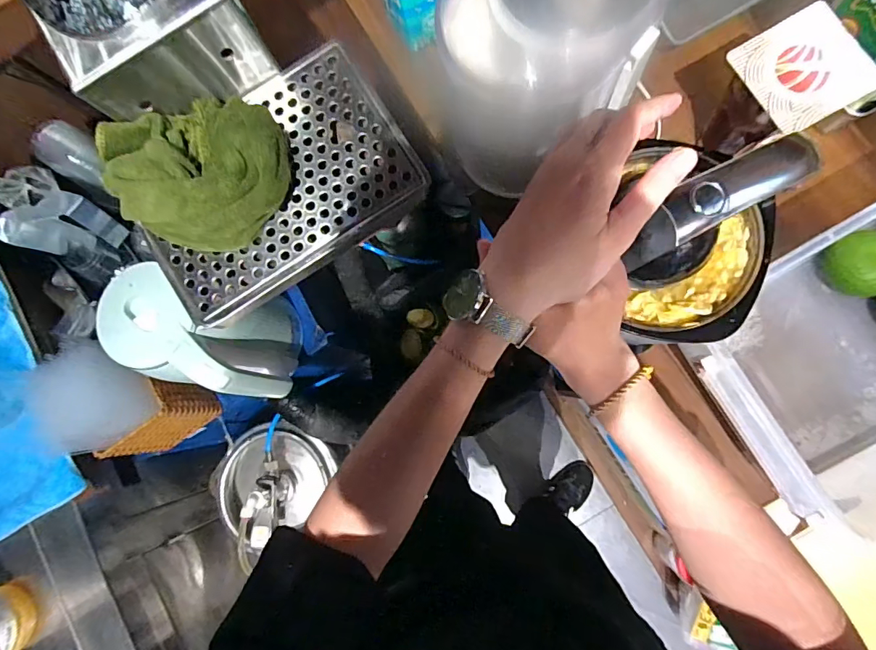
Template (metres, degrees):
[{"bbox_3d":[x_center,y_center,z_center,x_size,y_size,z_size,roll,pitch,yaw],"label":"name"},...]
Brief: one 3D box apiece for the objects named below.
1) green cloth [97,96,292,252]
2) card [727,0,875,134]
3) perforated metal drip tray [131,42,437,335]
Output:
[{"bbox_3d":[-0.192,-0.122,0.380,0.138,0.064,0.117,-6,83,7],"label":"green cloth"},{"bbox_3d":[0.345,-0.243,0.438,0.097,0.009,0.103,-30,78,4],"label":"card"},{"bbox_3d":[-0.142,-0.119,0.408,0.234,0.023,0.152,-35,80,2],"label":"perforated metal drip tray"}]

